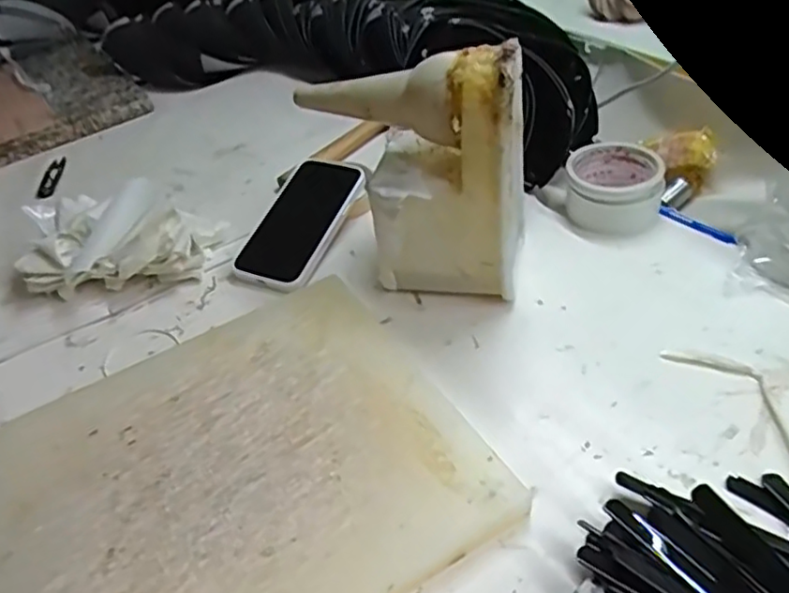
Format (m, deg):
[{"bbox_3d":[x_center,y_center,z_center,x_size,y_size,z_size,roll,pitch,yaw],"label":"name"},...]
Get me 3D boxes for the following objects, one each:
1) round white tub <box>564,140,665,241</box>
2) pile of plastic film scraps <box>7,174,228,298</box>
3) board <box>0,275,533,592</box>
[{"bbox_3d":[0.219,-0.110,0.642,0.089,0.056,0.086,-5,41,4],"label":"round white tub"},{"bbox_3d":[-0.278,-0.057,0.657,0.194,0.067,0.095,-8,41,0],"label":"pile of plastic film scraps"},{"bbox_3d":[-0.129,0.130,0.453,0.338,0.026,0.277,-24,45,-21],"label":"board"}]

